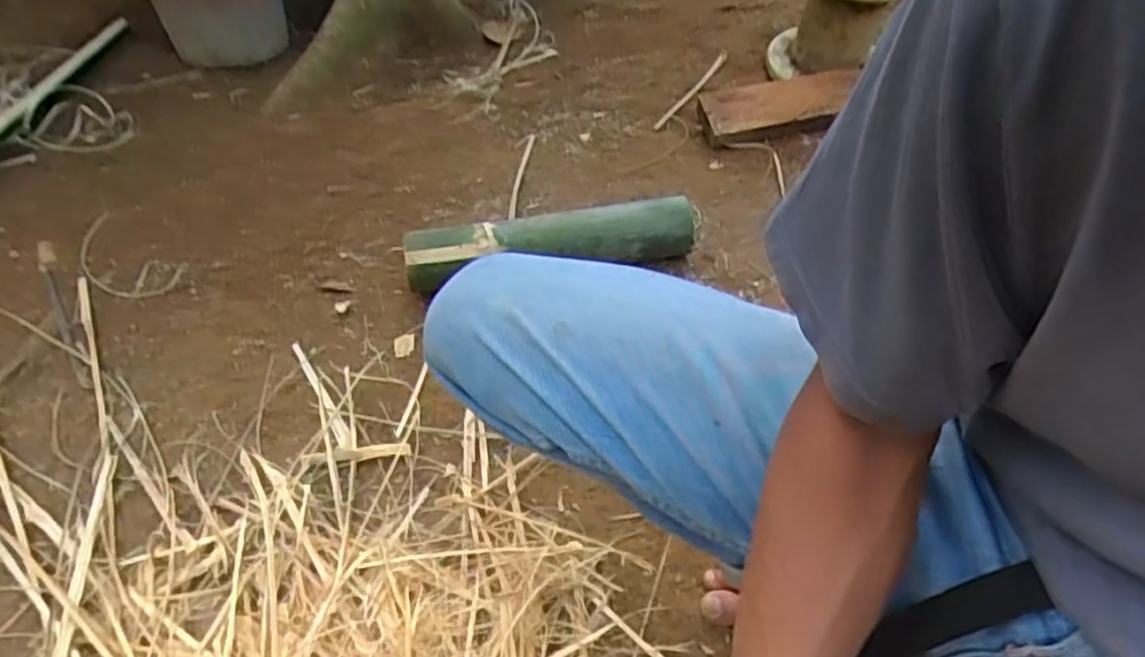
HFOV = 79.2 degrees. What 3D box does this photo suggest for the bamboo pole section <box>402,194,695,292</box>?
[{"bbox_3d":[-0.026,-0.115,0.905,0.375,0.068,0.058,-8,52,-11],"label":"bamboo pole section"}]

